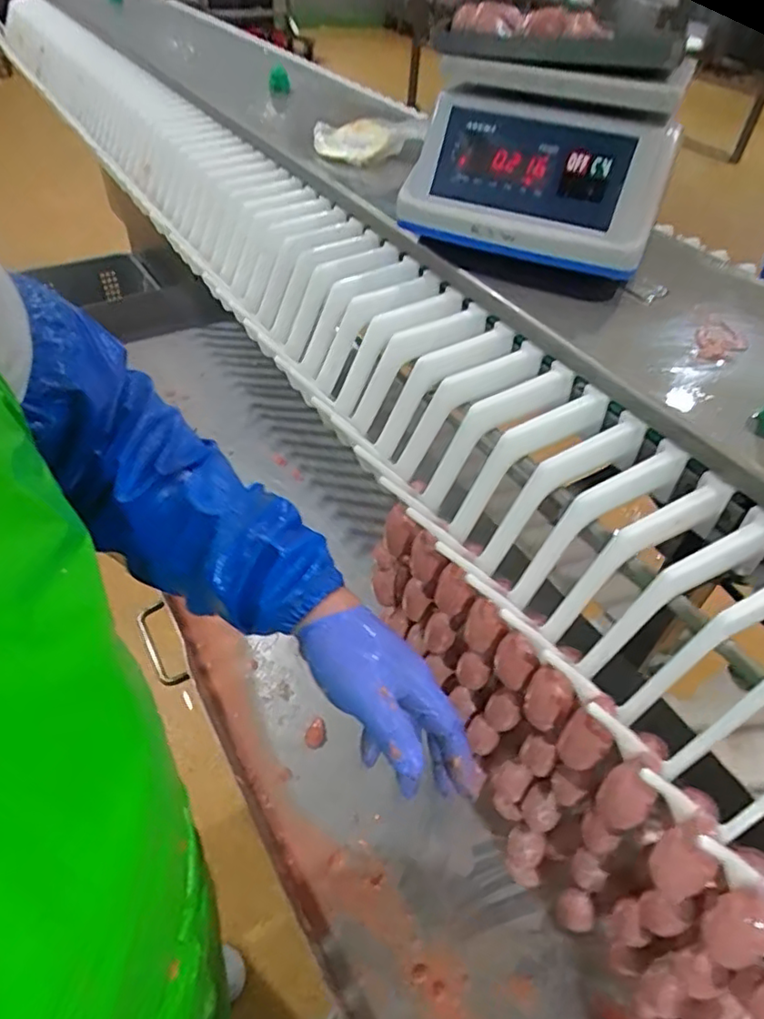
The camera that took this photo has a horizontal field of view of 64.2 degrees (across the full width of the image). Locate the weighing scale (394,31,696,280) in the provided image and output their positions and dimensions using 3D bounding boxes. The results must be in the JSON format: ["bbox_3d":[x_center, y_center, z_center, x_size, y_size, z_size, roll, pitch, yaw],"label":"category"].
[{"bbox_3d":[0.155,-0.352,0.579,0.236,0.149,0.200,19,46,15],"label":"weighing scale"}]

